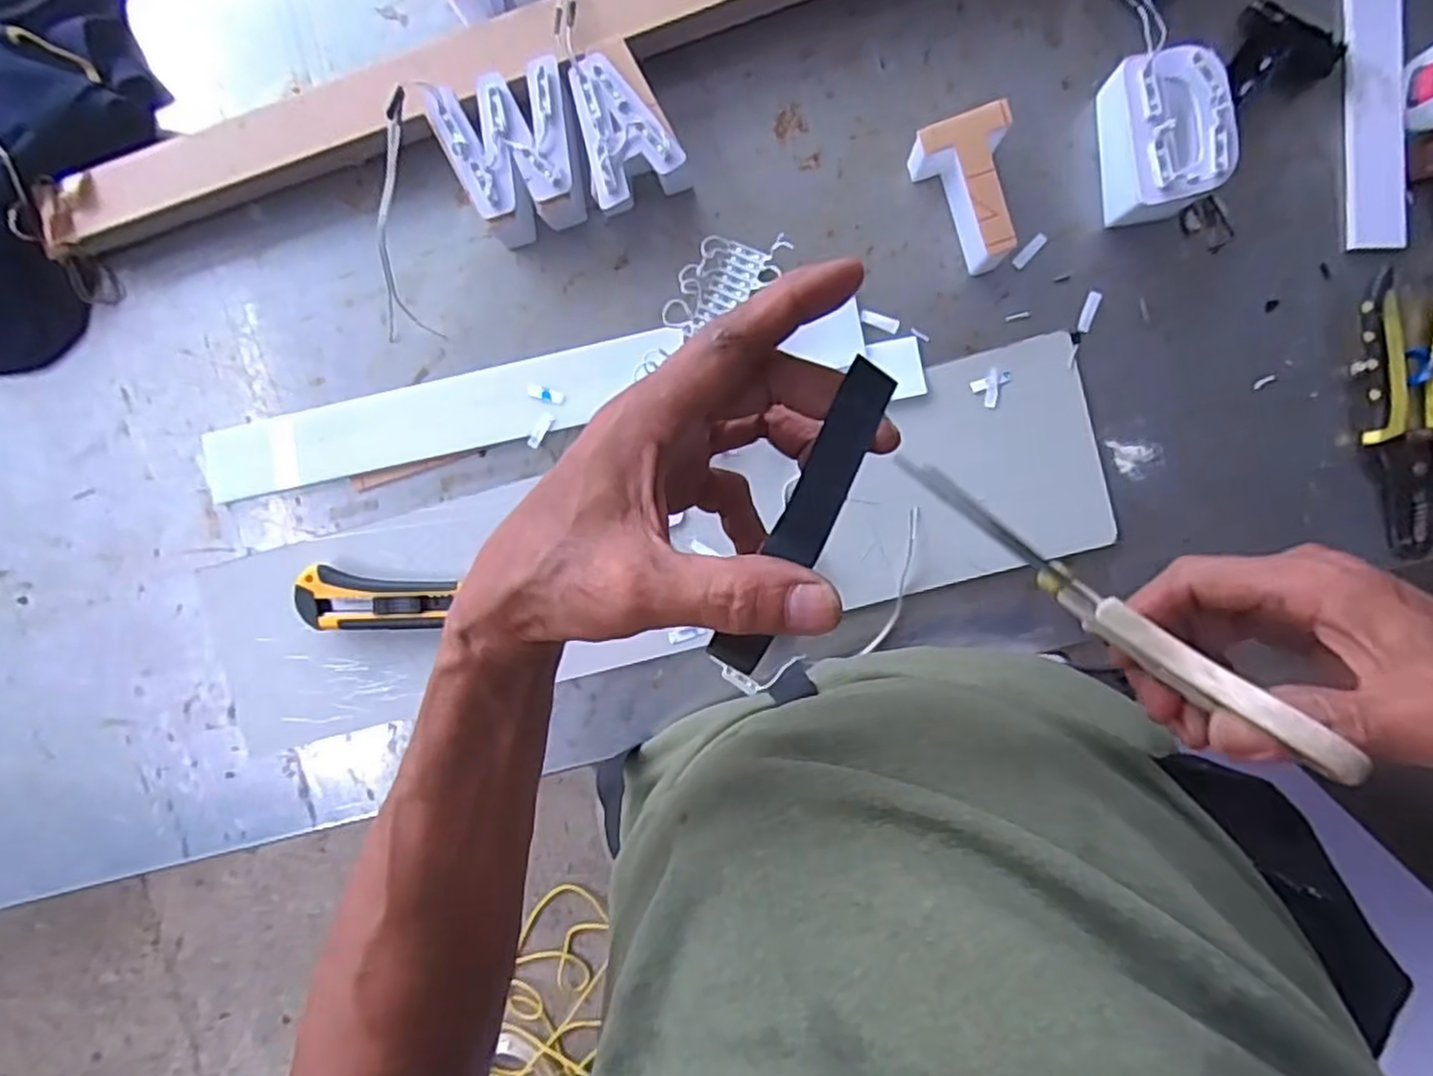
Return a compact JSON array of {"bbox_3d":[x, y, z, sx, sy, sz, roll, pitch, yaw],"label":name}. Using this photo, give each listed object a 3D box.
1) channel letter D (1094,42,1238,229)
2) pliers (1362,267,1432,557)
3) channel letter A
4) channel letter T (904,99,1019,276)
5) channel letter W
[{"bbox_3d":[0.263,-0.239,0.446,0.053,0.051,0.089,-10,92,5],"label":"channel letter D"},{"bbox_3d":[0.426,-0.072,0.458,0.057,0.023,0.163,-5,93,4],"label":"pliers"},{"bbox_3d":[-0.060,-0.250,0.471,0.060,0.049,0.088,-27,91,5],"label":"channel letter A"},{"bbox_3d":[0.153,-0.208,0.459,0.050,0.046,0.082,-12,92,5],"label":"channel letter T"},{"bbox_3d":[-0.119,-0.239,0.474,0.082,0.051,0.091,-23,91,5],"label":"channel letter W"}]

